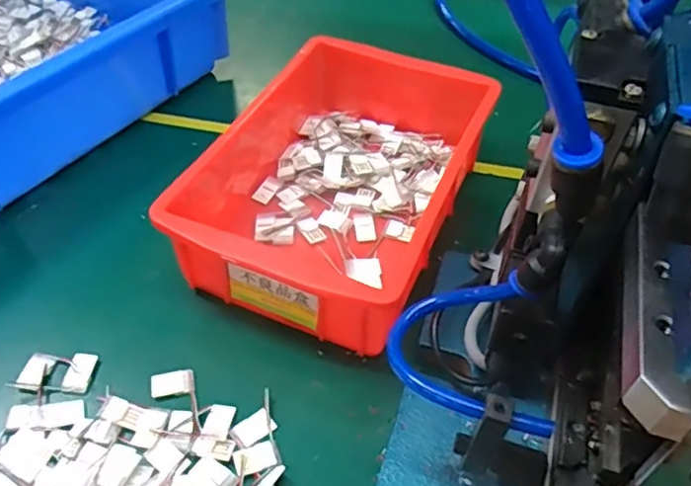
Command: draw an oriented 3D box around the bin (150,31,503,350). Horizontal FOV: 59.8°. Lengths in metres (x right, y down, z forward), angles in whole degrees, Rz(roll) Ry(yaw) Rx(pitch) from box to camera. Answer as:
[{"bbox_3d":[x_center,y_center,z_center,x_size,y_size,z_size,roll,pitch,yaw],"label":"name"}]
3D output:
[{"bbox_3d":[0.003,-0.049,0.359,0.129,0.054,0.217,20,52,16],"label":"bin"}]

